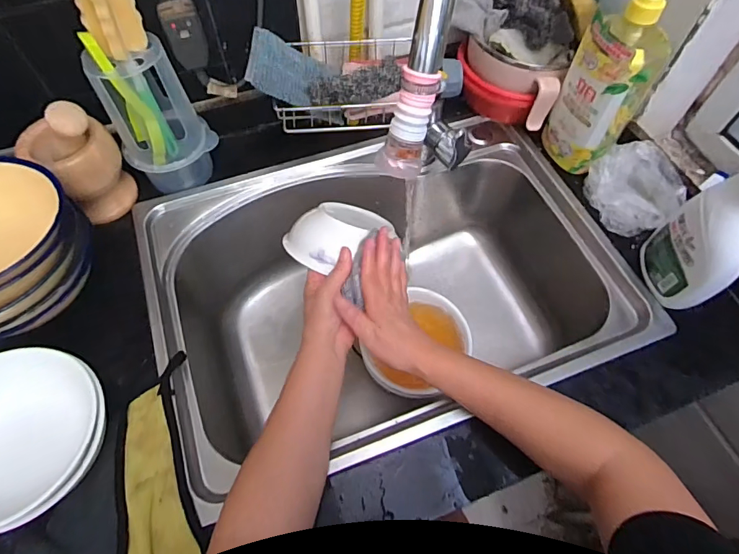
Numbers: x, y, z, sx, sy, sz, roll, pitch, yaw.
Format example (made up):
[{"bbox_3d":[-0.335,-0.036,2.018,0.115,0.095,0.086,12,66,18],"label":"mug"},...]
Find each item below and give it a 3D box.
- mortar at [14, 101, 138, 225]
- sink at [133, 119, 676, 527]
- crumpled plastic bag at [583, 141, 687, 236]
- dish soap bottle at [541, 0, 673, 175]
[{"bbox_3d":[-0.360,-0.146,0.553,0.092,0.154,0.083,-41,69,-20],"label":"mortar"},{"bbox_3d":[0.024,0.029,0.663,0.573,0.219,0.418,-19,63,-11],"label":"sink"},{"bbox_3d":[0.355,-0.122,0.600,0.089,0.059,0.112,-15,62,-9],"label":"crumpled plastic bag"},{"bbox_3d":[0.296,-0.245,0.551,0.094,0.263,0.068,27,64,14],"label":"dish soap bottle"}]

